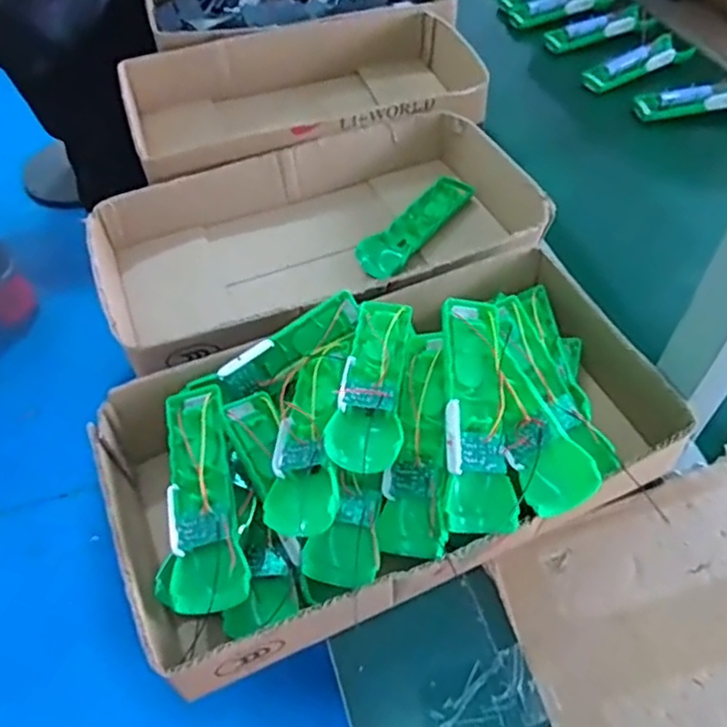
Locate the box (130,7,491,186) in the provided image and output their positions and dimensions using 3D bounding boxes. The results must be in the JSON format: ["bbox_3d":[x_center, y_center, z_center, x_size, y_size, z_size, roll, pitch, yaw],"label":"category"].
[{"bbox_3d":[-0.066,-0.314,0.839,0.441,0.115,0.257,-13,54,-8],"label":"box"}]

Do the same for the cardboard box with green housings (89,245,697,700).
[{"bbox_3d":[0.018,0.049,0.511,0.413,0.115,0.233,-21,56,-13],"label":"cardboard box with green housings"}]

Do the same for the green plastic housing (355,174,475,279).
[{"bbox_3d":[0.058,-0.152,0.716,0.049,0.019,0.166,32,61,23],"label":"green plastic housing"}]

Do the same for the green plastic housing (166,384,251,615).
[{"bbox_3d":[-0.118,0.087,0.472,0.052,0.028,0.166,-13,54,-8],"label":"green plastic housing"}]

